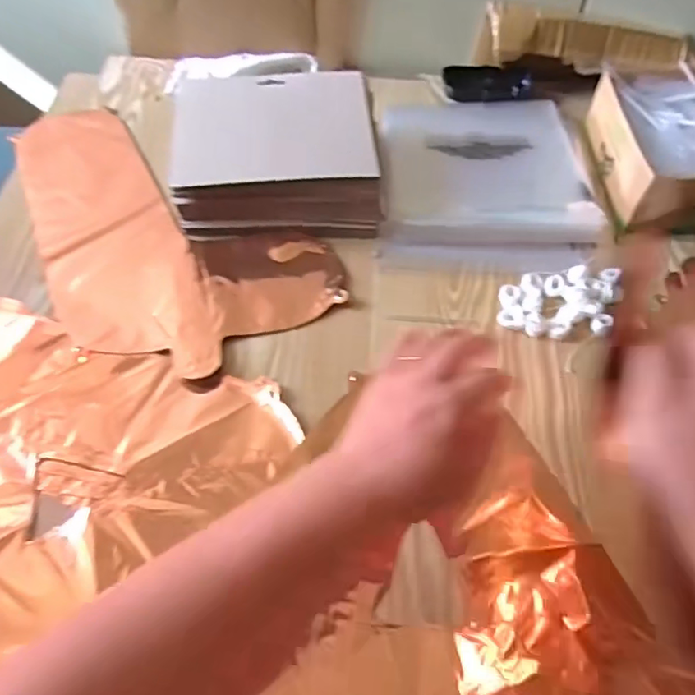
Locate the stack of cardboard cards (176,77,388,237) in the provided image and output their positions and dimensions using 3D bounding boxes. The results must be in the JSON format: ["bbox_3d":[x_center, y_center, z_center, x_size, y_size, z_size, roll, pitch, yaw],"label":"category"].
[{"bbox_3d":[-0.071,-0.204,0.586,0.203,0.073,0.186,0,55,-1],"label":"stack of cardboard cards"}]

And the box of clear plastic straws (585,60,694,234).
[{"bbox_3d":[0.341,-0.211,0.591,0.141,0.072,0.207,4,55,1],"label":"box of clear plastic straws"}]

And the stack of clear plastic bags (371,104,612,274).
[{"bbox_3d":[0.151,-0.190,0.615,0.226,0.020,0.274,3,55,1],"label":"stack of clear plastic bags"}]

